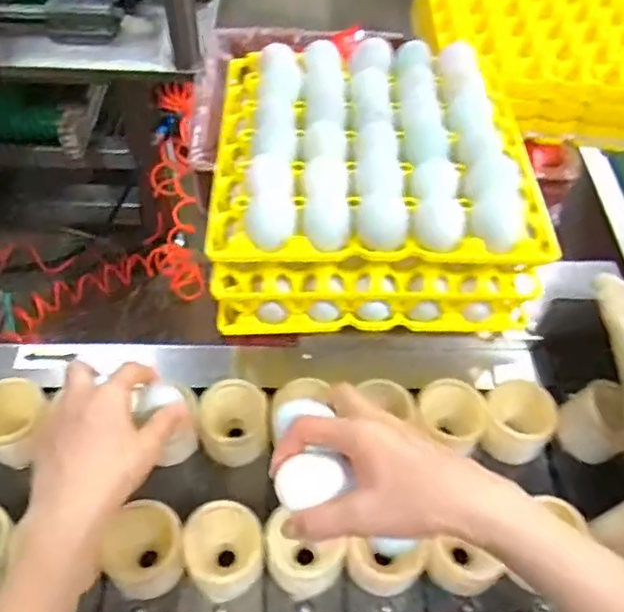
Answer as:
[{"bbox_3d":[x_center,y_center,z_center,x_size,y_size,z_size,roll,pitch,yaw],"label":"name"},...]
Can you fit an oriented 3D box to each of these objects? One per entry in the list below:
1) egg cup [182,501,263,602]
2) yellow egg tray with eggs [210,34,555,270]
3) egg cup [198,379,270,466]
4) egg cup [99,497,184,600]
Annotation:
[{"bbox_3d":[-0.071,0.191,0.502,0.059,0.051,0.067,-7,55,-7],"label":"egg cup"},{"bbox_3d":[0.057,-0.157,0.619,0.304,0.055,0.294,0,54,-2],"label":"yellow egg tray with eggs"},{"bbox_3d":[-0.068,0.104,0.565,0.060,0.045,0.066,1,54,-1],"label":"egg cup"},{"bbox_3d":[-0.126,0.192,0.500,0.061,0.051,0.061,1,54,-1],"label":"egg cup"}]

